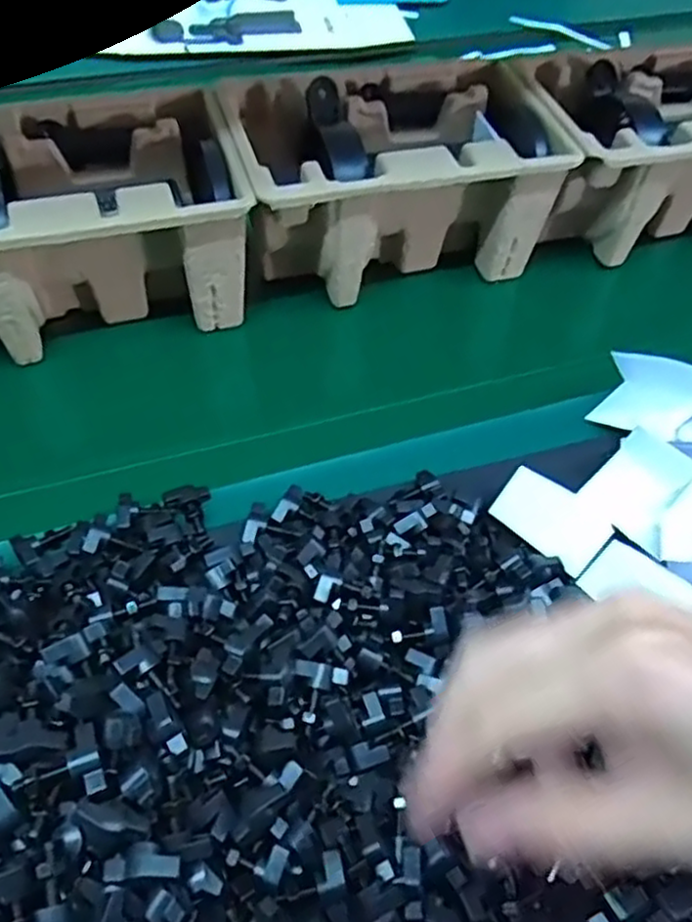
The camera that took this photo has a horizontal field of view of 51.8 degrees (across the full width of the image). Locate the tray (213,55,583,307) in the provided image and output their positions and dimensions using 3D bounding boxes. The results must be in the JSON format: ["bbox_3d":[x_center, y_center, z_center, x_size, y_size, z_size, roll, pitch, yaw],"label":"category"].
[{"bbox_3d":[0.032,-0.204,0.524,0.219,0.113,0.145,-13,52,-9],"label":"tray"}]

